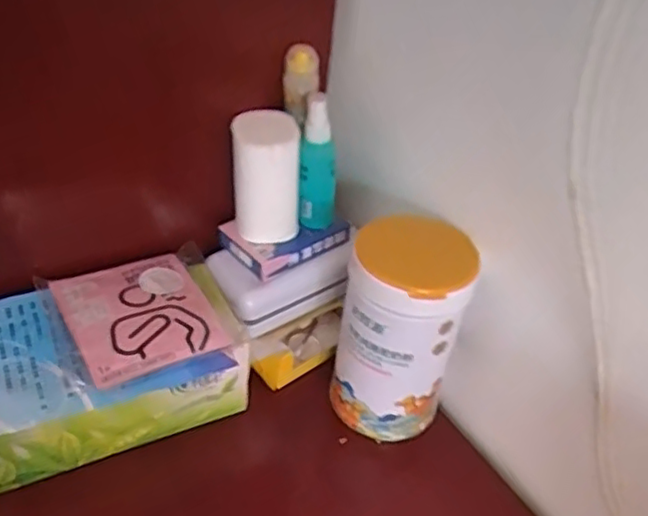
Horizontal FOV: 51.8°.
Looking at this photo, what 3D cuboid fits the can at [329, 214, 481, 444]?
[{"bbox_3d":[0.066,0.064,0.595,0.101,0.200,0.088,12,39,6],"label":"can"}]

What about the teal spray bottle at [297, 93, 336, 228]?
[{"bbox_3d":[-0.004,-0.086,0.625,0.036,0.123,0.035,9,38,2],"label":"teal spray bottle"}]

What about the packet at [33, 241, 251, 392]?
[{"bbox_3d":[-0.154,0.044,0.577,0.144,0.018,0.130,-17,44,-28],"label":"packet"}]

